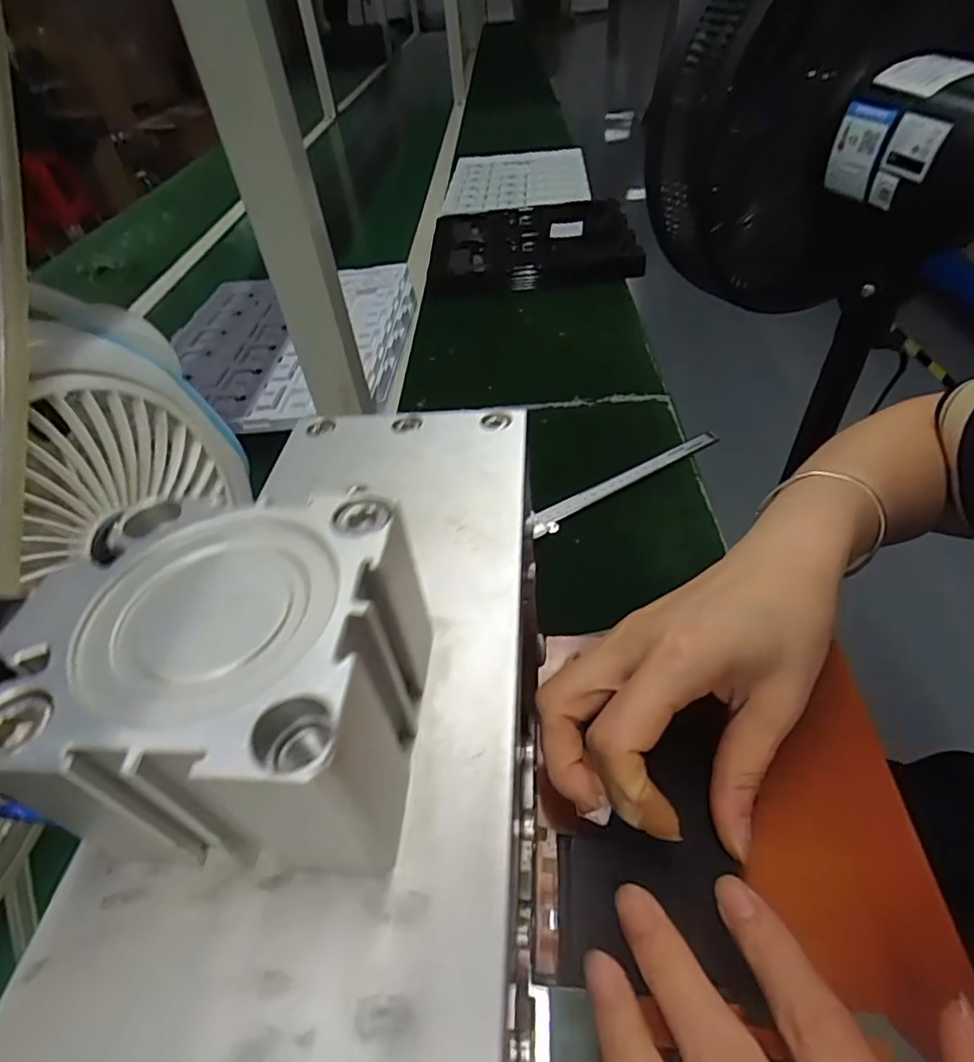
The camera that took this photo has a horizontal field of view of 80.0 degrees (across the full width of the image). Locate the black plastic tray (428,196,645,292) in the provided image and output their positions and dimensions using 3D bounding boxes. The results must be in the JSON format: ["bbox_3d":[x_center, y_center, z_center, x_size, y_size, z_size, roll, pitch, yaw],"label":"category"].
[{"bbox_3d":[0.069,-0.467,0.932,0.310,0.055,0.286,-4,44,3],"label":"black plastic tray"}]

